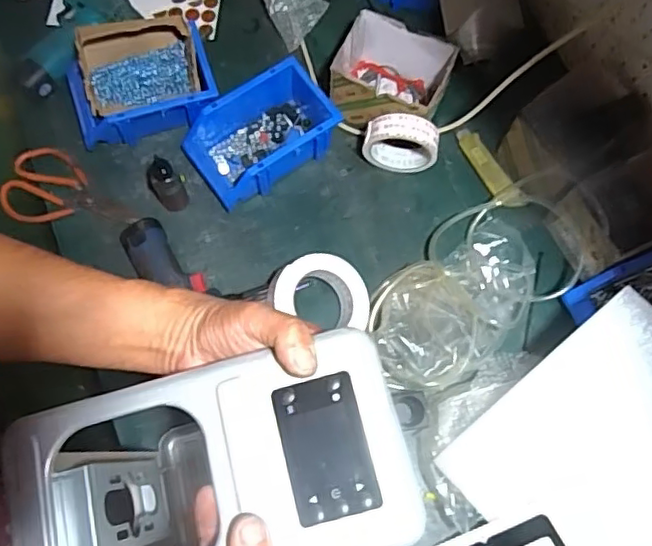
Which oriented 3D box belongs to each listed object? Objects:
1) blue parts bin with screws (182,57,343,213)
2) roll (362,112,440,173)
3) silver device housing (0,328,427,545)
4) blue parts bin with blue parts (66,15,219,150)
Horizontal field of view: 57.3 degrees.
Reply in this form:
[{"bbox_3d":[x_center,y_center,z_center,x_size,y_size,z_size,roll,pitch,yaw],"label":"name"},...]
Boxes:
[{"bbox_3d":[-0.084,-0.179,0.786,0.188,0.082,0.115,-31,75,-11],"label":"blue parts bin with screws"},{"bbox_3d":[0.097,-0.170,0.773,0.096,0.085,0.032,10,72,2],"label":"roll"},{"bbox_3d":[-0.075,0.128,0.371,0.245,0.031,0.133,-14,72,-6],"label":"silver device housing"},{"bbox_3d":[-0.241,-0.244,0.775,0.186,0.122,0.112,-9,72,-4],"label":"blue parts bin with blue parts"}]

